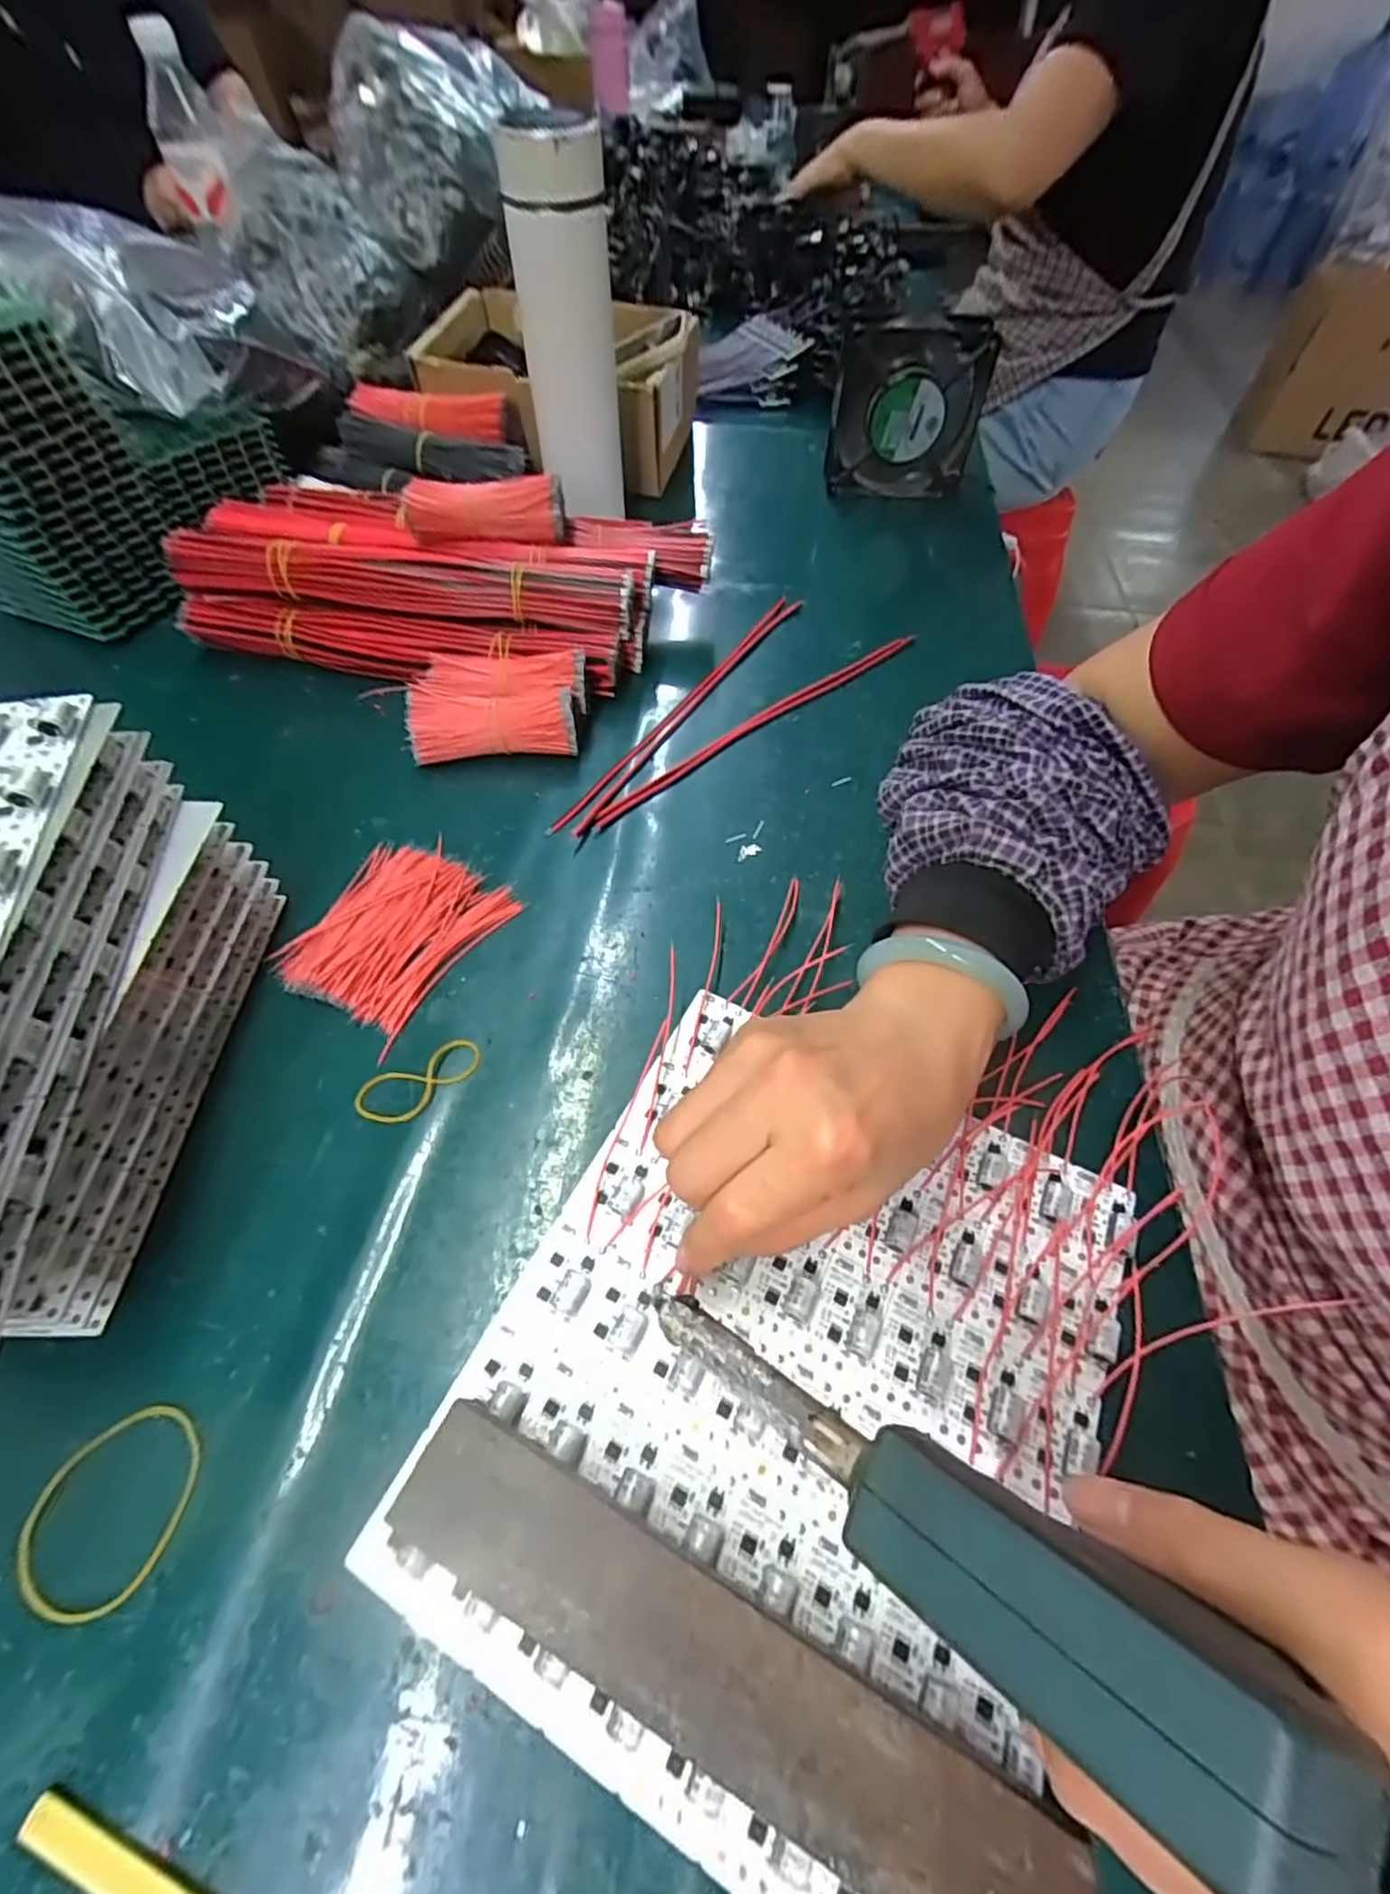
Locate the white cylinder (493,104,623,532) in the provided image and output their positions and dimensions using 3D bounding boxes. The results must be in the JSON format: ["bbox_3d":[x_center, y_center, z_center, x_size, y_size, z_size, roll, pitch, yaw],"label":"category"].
[{"bbox_3d":[-0.095,-0.462,0.526,0.070,0.222,0.075,-7,56,-6],"label":"white cylinder"}]

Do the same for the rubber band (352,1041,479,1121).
[{"bbox_3d":[-0.123,0.061,0.307,0.055,0.004,0.026,-25,60,-17],"label":"rubber band"}]

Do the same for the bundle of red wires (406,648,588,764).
[{"bbox_3d":[-0.122,-0.151,0.428,0.105,0.040,0.063,-3,56,-3],"label":"bundle of red wires"}]

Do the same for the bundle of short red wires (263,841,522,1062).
[{"bbox_3d":[-0.155,-0.011,0.351,0.088,0.012,0.101,28,60,17],"label":"bundle of short red wires"}]

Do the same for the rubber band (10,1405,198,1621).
[{"bbox_3d":[-0.192,0.182,0.223,0.047,0.004,0.055,8,56,4],"label":"rubber band"}]

